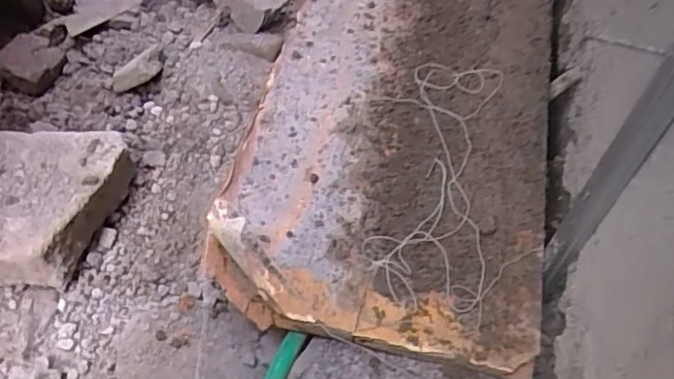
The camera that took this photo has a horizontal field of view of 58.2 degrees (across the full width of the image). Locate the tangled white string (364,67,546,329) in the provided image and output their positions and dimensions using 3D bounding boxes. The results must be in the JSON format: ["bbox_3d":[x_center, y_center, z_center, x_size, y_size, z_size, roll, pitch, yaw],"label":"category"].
[{"bbox_3d":[0.135,-0.023,0.750,0.176,0.016,0.367,7,52,0],"label":"tangled white string"}]

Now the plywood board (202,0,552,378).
[{"bbox_3d":[0.125,-0.246,0.918,0.386,0.055,1.001,9,54,8],"label":"plywood board"}]

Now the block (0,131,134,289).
[{"bbox_3d":[-0.408,0.018,0.779,0.251,0.081,0.201,3,52,-3],"label":"block"}]

